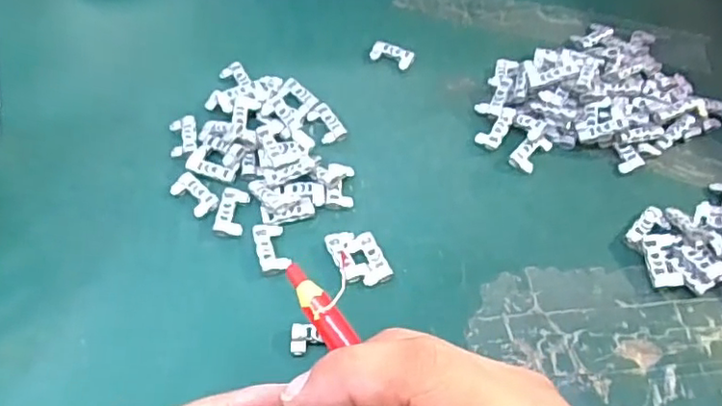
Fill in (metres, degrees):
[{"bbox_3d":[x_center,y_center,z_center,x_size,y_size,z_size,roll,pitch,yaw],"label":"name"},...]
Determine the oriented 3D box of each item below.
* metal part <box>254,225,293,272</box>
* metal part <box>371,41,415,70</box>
[{"bbox_3d":[-0.050,0.025,0.340,0.017,0.005,0.029,-13,55,-11],"label":"metal part"},{"bbox_3d":[0.022,-0.105,0.434,0.030,0.009,0.015,19,56,12],"label":"metal part"}]

